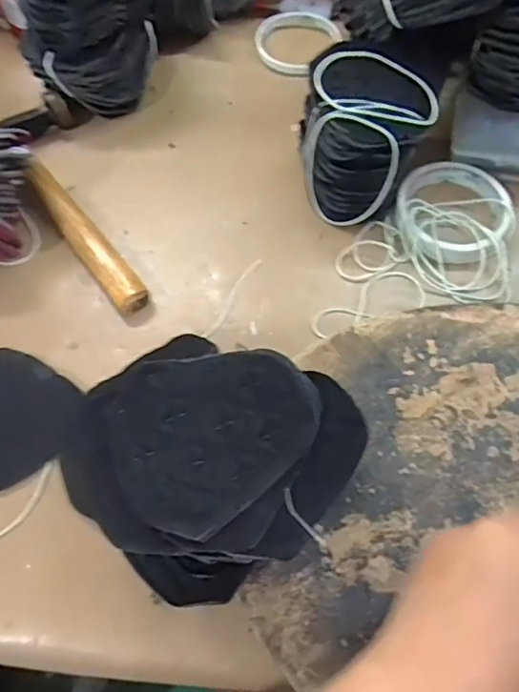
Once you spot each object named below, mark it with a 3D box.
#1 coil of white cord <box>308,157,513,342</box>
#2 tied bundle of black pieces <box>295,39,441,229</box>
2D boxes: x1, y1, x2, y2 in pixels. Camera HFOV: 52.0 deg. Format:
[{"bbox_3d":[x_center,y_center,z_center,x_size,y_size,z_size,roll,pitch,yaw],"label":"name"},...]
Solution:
[{"bbox_3d":[0.118,-0.083,0.427,0.170,0.028,0.121,-12,64,-2],"label":"coil of white cord"},{"bbox_3d":[0.077,-0.161,0.423,0.098,0.096,0.091,-1,64,3],"label":"tied bundle of black pieces"}]

